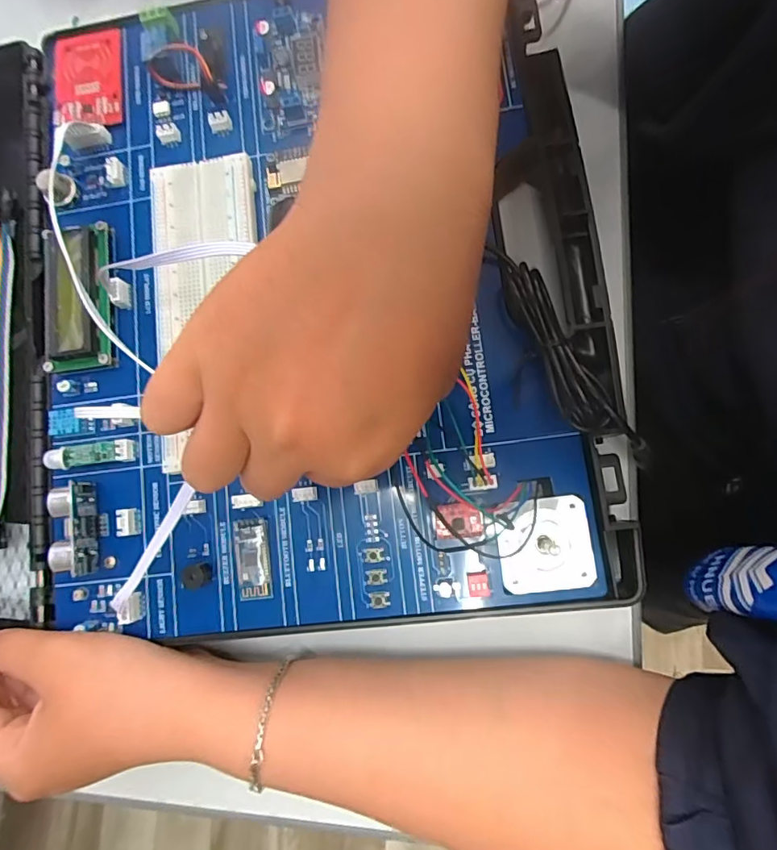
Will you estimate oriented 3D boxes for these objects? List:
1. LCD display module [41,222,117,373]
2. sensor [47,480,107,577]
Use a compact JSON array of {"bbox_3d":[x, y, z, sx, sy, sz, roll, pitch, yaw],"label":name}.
[{"bbox_3d":[-0.164,-0.068,0.266,0.034,0.016,0.077,-8,81,6],"label":"LCD display module"},{"bbox_3d":[-0.153,0.050,0.246,0.019,0.018,0.043,-8,81,6],"label":"sensor"}]

